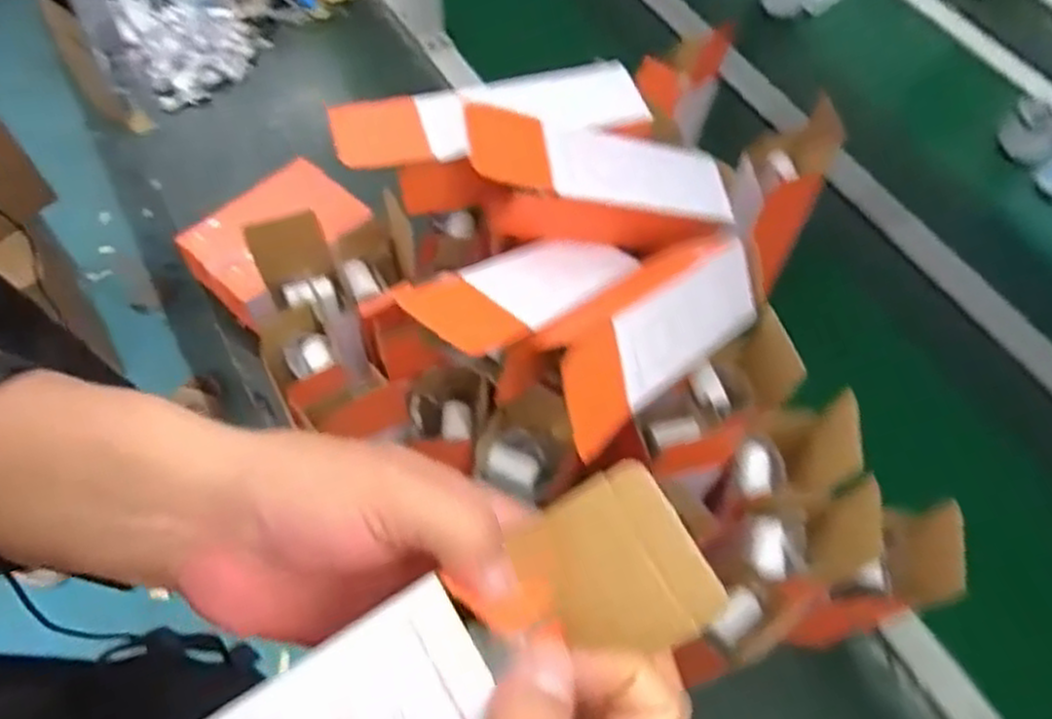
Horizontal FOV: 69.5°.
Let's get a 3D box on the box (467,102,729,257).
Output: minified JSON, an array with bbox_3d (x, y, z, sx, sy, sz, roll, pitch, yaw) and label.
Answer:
[{"bbox_3d":[0.054,-0.135,0.590,0.232,0.063,0.084,4,60,-26],"label":"box"}]

